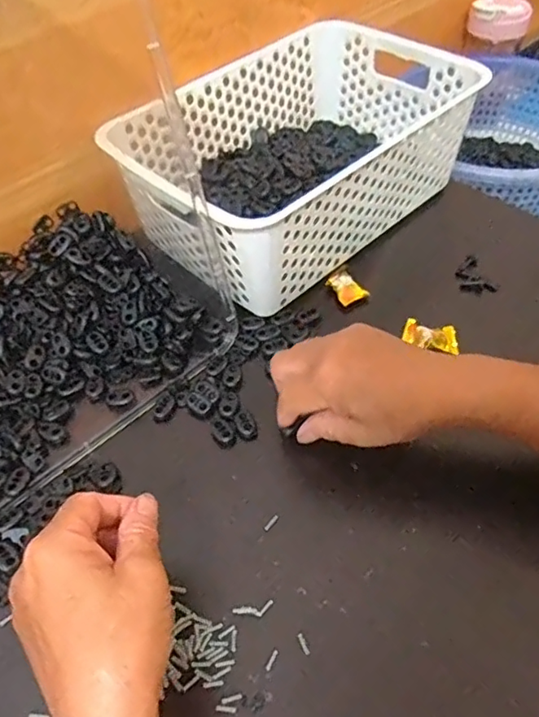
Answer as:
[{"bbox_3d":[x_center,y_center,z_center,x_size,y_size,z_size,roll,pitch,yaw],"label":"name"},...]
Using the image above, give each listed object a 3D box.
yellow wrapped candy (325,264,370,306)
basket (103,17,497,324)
[{"bbox_3d":[0.066,-0.063,0.495,0.026,0.011,0.037,-24,54,-16],"label":"yellow wrapped candy"},{"bbox_3d":[0.023,-0.187,0.528,0.301,0.110,0.200,-38,59,-24],"label":"basket"}]

